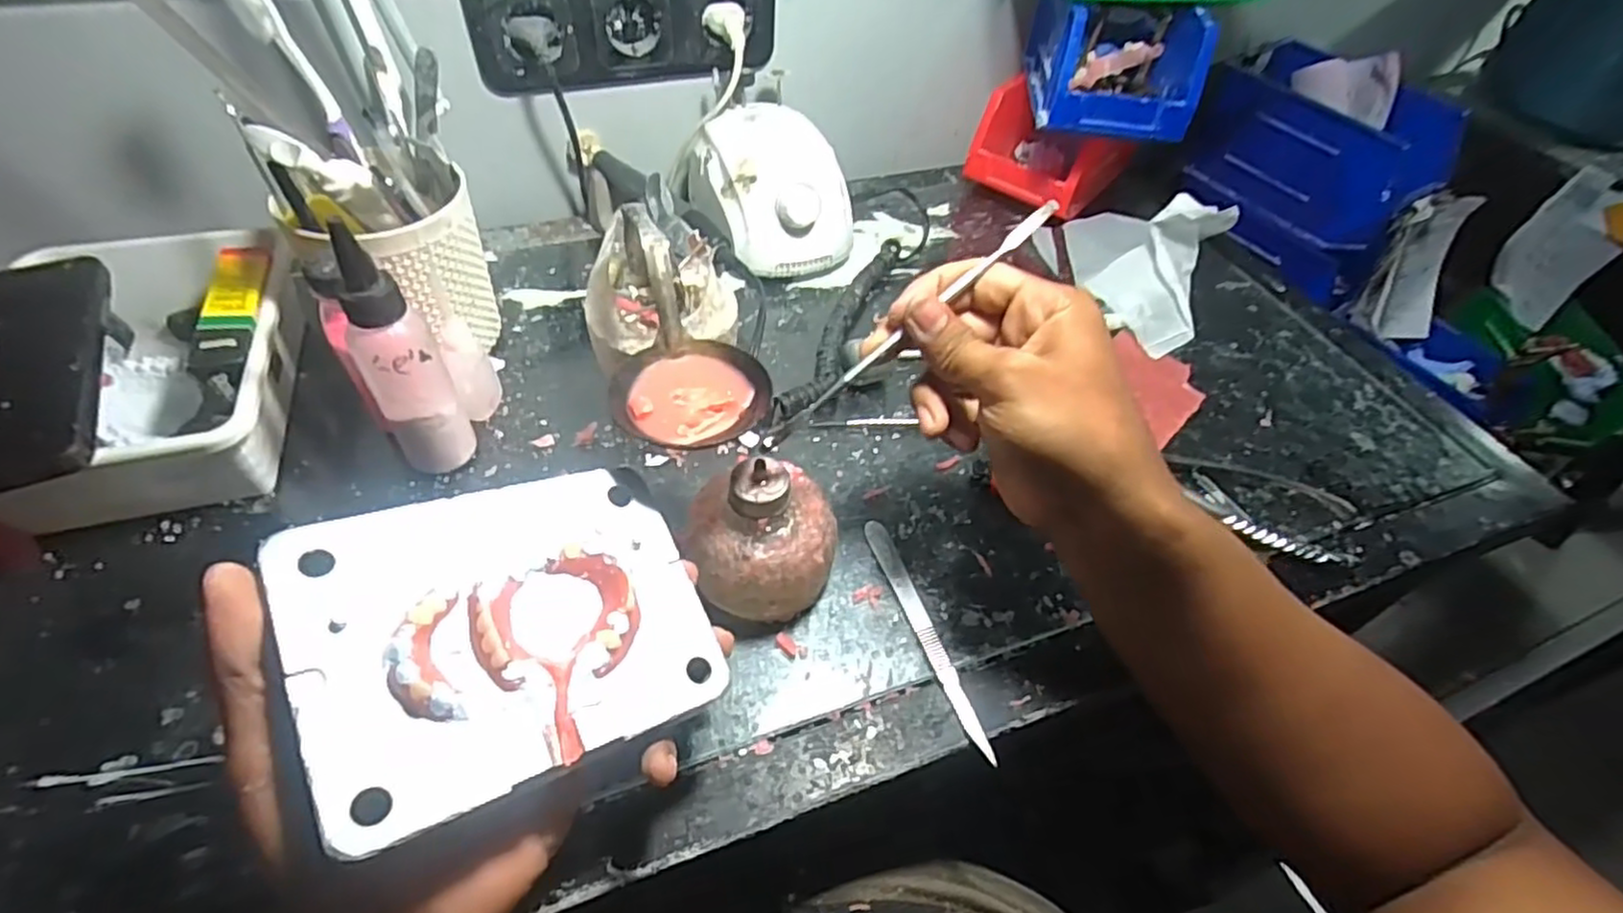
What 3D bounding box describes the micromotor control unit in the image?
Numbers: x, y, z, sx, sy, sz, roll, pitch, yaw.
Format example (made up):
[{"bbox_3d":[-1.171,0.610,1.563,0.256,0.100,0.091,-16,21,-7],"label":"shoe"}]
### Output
[{"bbox_3d":[-0.036,-0.207,0.562,0.114,0.075,0.135,-13,54,-16],"label":"micromotor control unit"}]

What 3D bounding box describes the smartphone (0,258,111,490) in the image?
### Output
[{"bbox_3d":[-0.395,-0.044,0.349,0.082,0.009,0.168,-24,57,-23],"label":"smartphone"}]

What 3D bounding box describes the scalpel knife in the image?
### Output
[{"bbox_3d":[0.058,0.089,0.367,0.013,0.005,0.136,-13,54,-16],"label":"scalpel knife"}]

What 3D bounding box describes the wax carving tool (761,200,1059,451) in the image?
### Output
[{"bbox_3d":[0.044,-0.058,0.321,0.169,0.010,0.010,-40,62,-3],"label":"wax carving tool"}]

